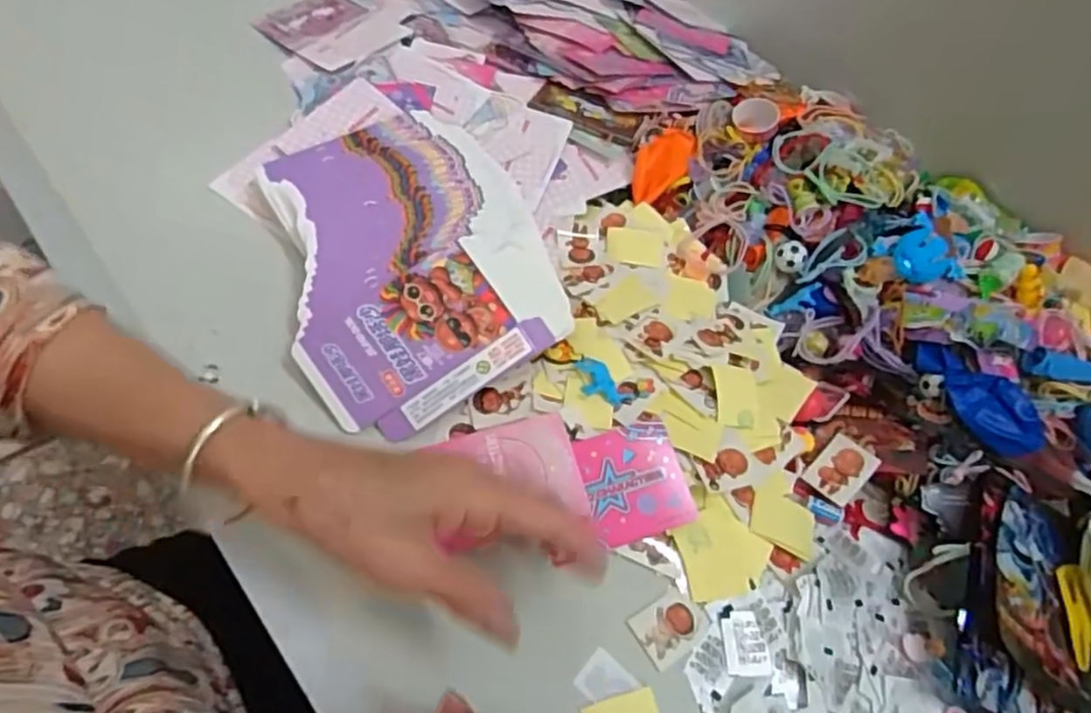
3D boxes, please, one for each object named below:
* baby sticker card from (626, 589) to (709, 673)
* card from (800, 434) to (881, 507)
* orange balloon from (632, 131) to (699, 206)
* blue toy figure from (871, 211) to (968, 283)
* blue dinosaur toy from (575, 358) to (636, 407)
[{"bbox_3d":[0.068,0.147,0.377,0.039,0.004,0.031,-27,67,-27],"label":"baby sticker card"},{"bbox_3d":[0.186,0.071,0.438,0.033,0.004,0.040,36,77,33],"label":"card"},{"bbox_3d":[0.089,-0.150,0.538,0.035,0.012,0.073,35,76,17],"label":"orange balloon"},{"bbox_3d":[0.265,-0.072,0.488,0.053,0.015,0.050,2,58,-3],"label":"blue toy figure"},{"bbox_3d":[0.033,0.016,0.428,0.022,0.007,0.039,-37,67,-23],"label":"blue dinosaur toy"}]

